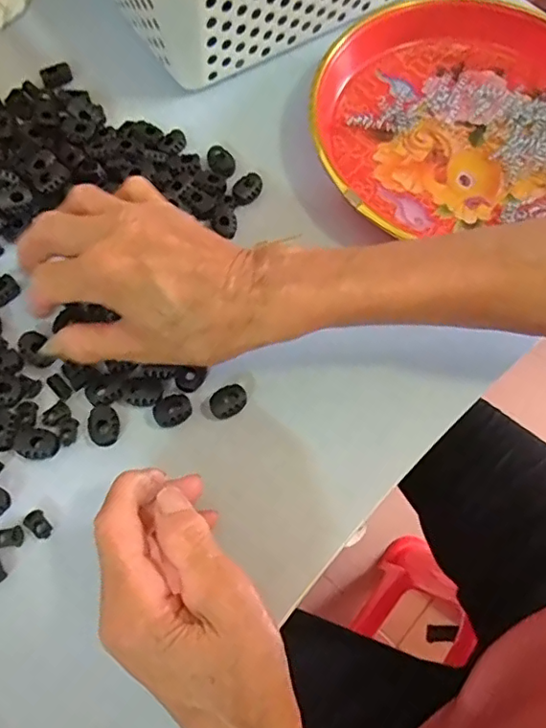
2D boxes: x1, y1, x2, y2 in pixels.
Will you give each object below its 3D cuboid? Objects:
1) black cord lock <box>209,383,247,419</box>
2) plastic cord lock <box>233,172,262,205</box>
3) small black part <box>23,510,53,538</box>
[{"bbox_3d":[-0.025,0.021,0.322,0.018,0.005,0.021,36,73,10],"label":"black cord lock"},{"bbox_3d":[-0.017,-0.117,0.377,0.017,0.006,0.024,35,73,10],"label":"plastic cord lock"},{"bbox_3d":[-0.121,0.082,0.290,0.015,0.004,0.010,36,73,10],"label":"small black part"}]

